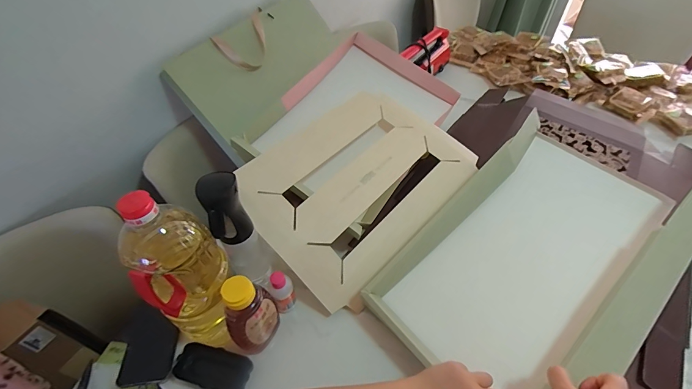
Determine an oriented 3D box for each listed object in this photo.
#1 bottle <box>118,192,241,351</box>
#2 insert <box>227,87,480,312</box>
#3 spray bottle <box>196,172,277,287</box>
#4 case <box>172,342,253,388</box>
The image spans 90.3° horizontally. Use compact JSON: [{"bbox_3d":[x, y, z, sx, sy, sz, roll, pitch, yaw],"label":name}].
[{"bbox_3d":[-0.210,0.105,0.456,0.103,0.265,0.101,-35,56,-25],"label":"bottle"},{"bbox_3d":[0.028,-0.027,0.650,0.293,0.053,0.426,42,64,7],"label":"insert"},{"bbox_3d":[-0.161,0.066,0.523,0.061,0.228,0.058,-26,53,-19],"label":"spray bottle"},{"bbox_3d":[-0.197,0.265,0.522,0.114,0.031,0.054,9,50,10],"label":"case"}]

